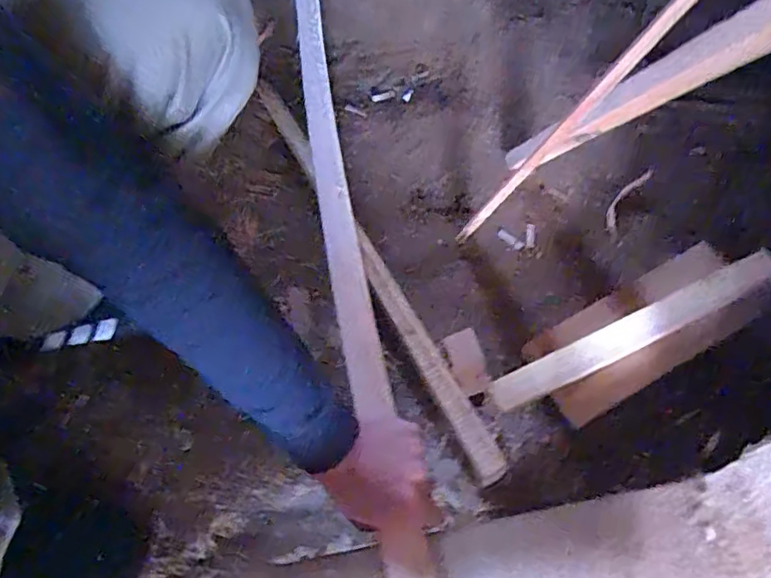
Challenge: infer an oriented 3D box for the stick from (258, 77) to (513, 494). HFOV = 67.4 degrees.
[{"bbox_3d":[-0.032,-0.055,0.701,0.035,0.036,0.618,-24,65,-15],"label":"stick"}]

